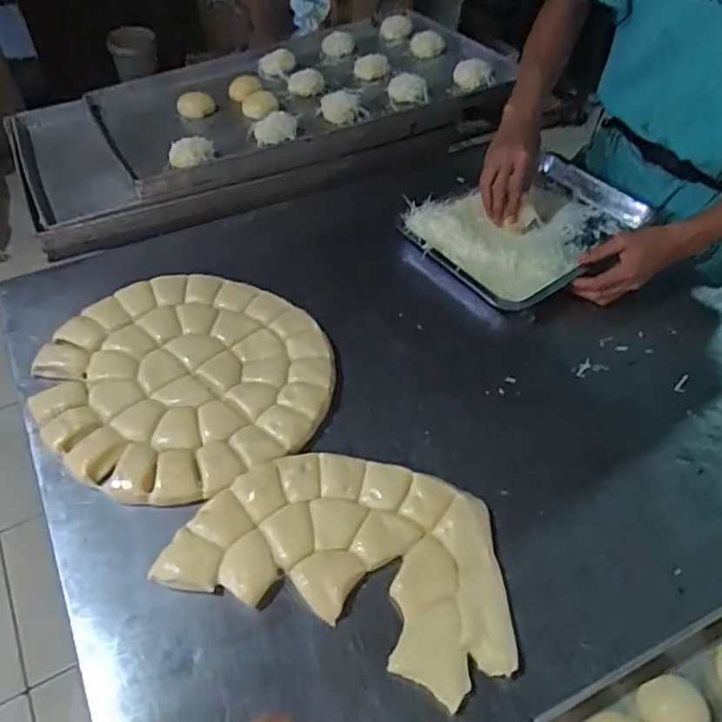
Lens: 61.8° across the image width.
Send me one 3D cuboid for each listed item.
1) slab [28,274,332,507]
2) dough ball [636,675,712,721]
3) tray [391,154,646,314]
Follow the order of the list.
[{"bbox_3d":[-0.200,0.012,0.699,0.312,0.038,0.306,1,49,-1],"label":"slab"},{"bbox_3d":[0.249,0.280,0.481,0.051,0.027,0.048,-1,49,2],"label":"dough ball"},{"bbox_3d":[0.262,-0.205,0.901,0.365,0.047,0.236,-23,54,-21],"label":"tray"}]

